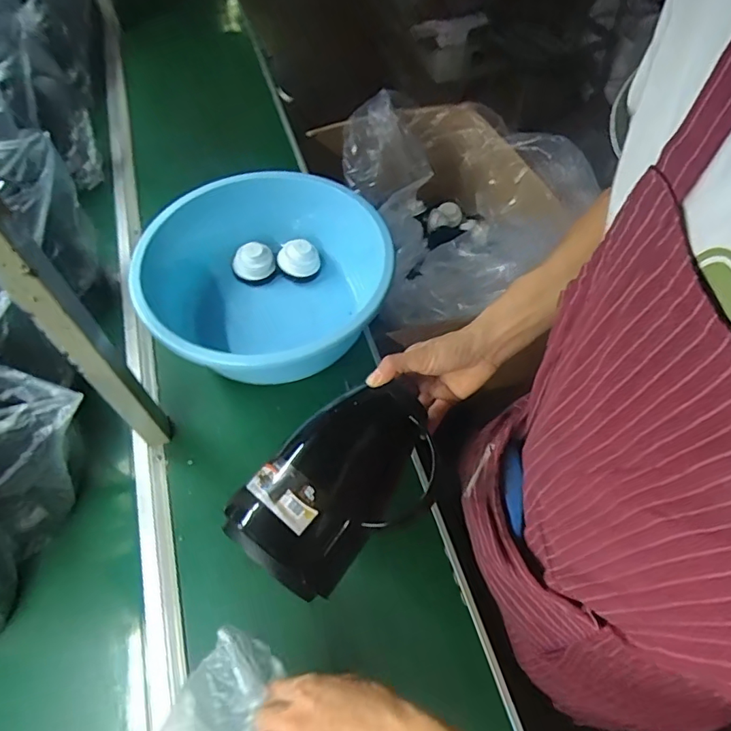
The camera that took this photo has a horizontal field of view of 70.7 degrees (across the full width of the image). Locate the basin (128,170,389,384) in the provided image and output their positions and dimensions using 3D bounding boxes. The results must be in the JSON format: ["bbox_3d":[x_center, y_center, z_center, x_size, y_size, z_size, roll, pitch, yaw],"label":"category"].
[{"bbox_3d":[-0.148,-0.116,0.803,0.344,0.181,0.342,-1,59,1],"label":"basin"}]

